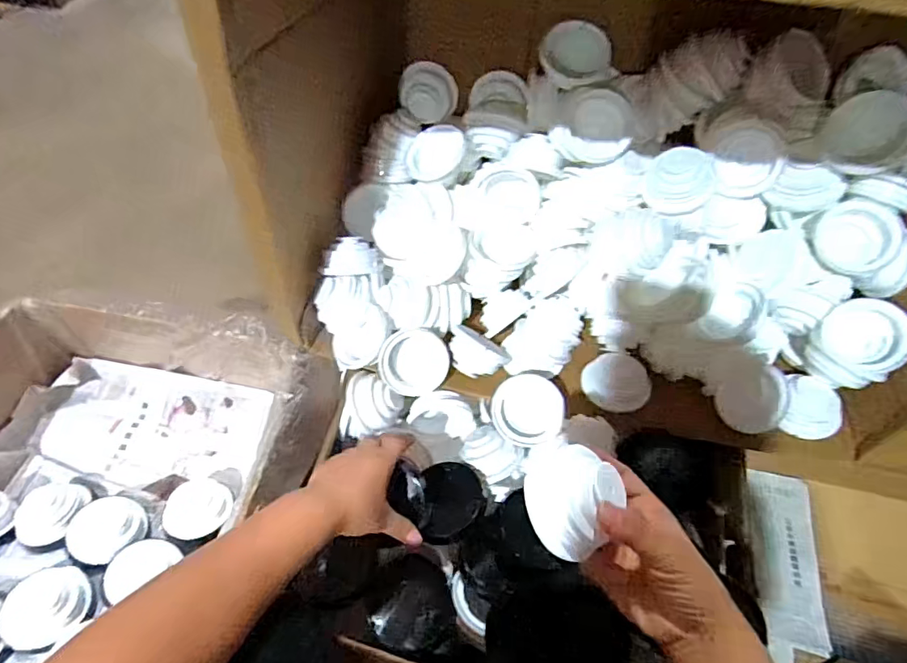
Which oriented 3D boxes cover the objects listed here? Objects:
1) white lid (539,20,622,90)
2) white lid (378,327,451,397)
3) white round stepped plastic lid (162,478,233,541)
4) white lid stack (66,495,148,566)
[{"bbox_3d":[0.150,-0.336,0.609,0.083,0.068,0.014,-2,30,16],"label":"white lid"},{"bbox_3d":[-0.048,0.038,0.629,0.084,0.025,0.082,0,88,-9],"label":"white lid"},{"bbox_3d":[-0.347,0.245,0.691,0.080,0.032,0.076,1,53,-1],"label":"white round stepped plastic lid"},{"bbox_3d":[-0.446,0.260,0.657,0.081,0.051,0.082,27,57,17],"label":"white lid stack"}]

